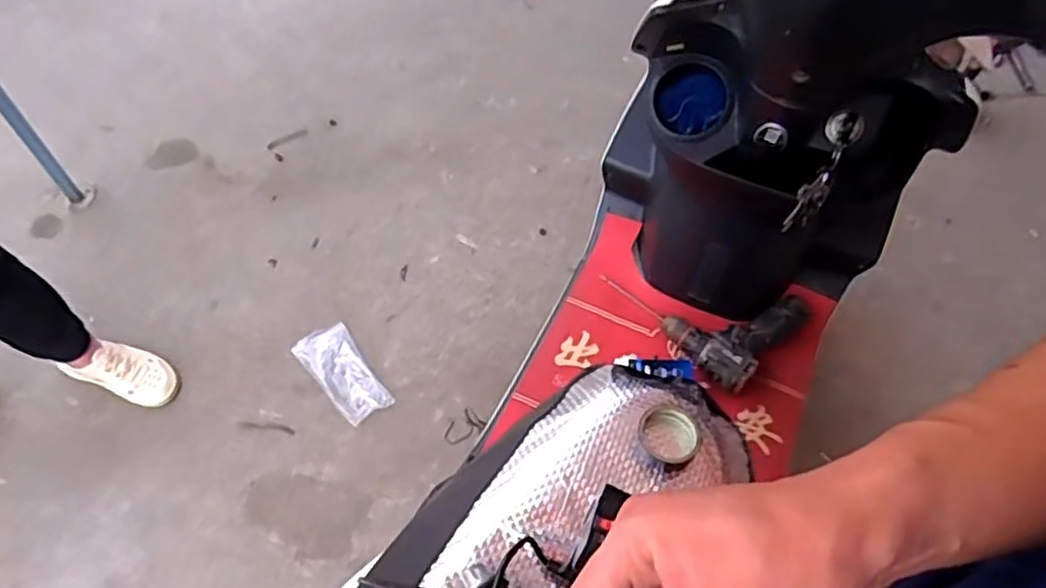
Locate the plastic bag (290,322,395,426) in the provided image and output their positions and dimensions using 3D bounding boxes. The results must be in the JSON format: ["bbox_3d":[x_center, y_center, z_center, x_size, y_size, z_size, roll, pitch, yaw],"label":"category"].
[{"bbox_3d":[-0.370,0.164,1.405,0.110,0.045,0.221,-31,63,-21],"label":"plastic bag"}]

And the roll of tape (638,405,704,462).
[{"bbox_3d":[0.118,0.111,0.544,0.050,0.021,0.044,-5,57,-6],"label":"roll of tape"}]

